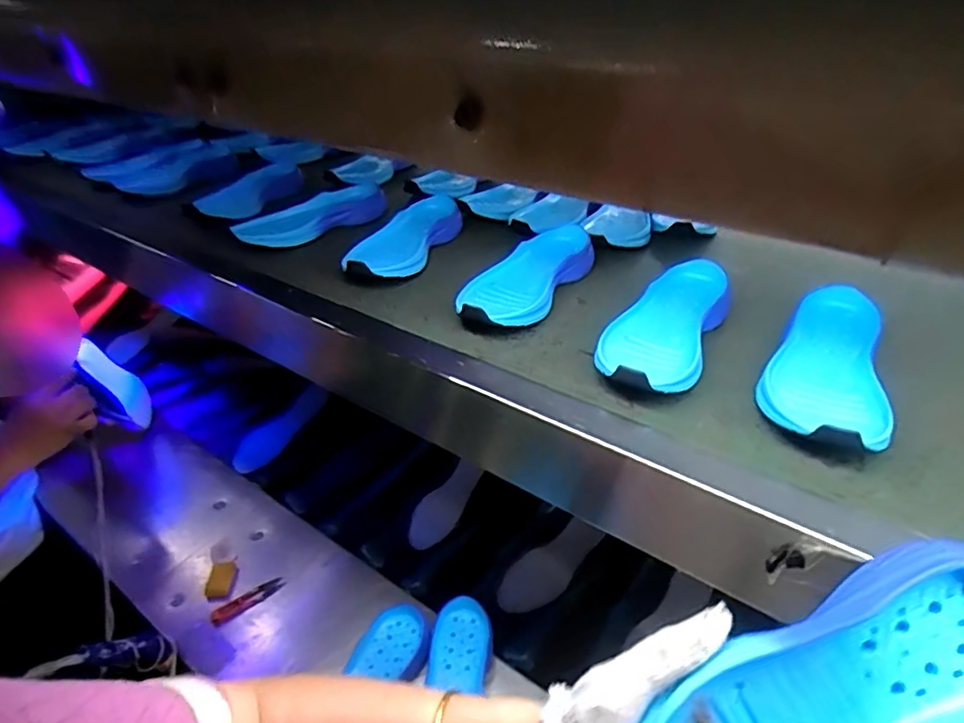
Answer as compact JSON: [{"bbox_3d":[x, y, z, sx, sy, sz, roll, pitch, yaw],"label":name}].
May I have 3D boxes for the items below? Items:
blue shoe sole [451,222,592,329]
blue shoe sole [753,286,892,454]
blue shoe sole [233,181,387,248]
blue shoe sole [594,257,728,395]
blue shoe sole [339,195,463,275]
[{"bbox_3d":[0.056,-0.098,0.661,0.092,0.039,0.245,18,37,24],"label":"blue shoe sole"},{"bbox_3d":[0.304,0.000,0.504,0.093,0.042,0.259,17,36,23],"label":"blue shoe sole"},{"bbox_3d":[-0.248,-0.212,0.831,0.217,0.034,0.089,-19,40,-31],"label":"blue shoe sole"},{"bbox_3d":[0.177,-0.034,0.555,0.094,0.047,0.232,18,37,24],"label":"blue shoe sole"},{"bbox_3d":[-0.103,-0.161,0.753,0.091,0.044,0.231,15,35,16],"label":"blue shoe sole"}]

